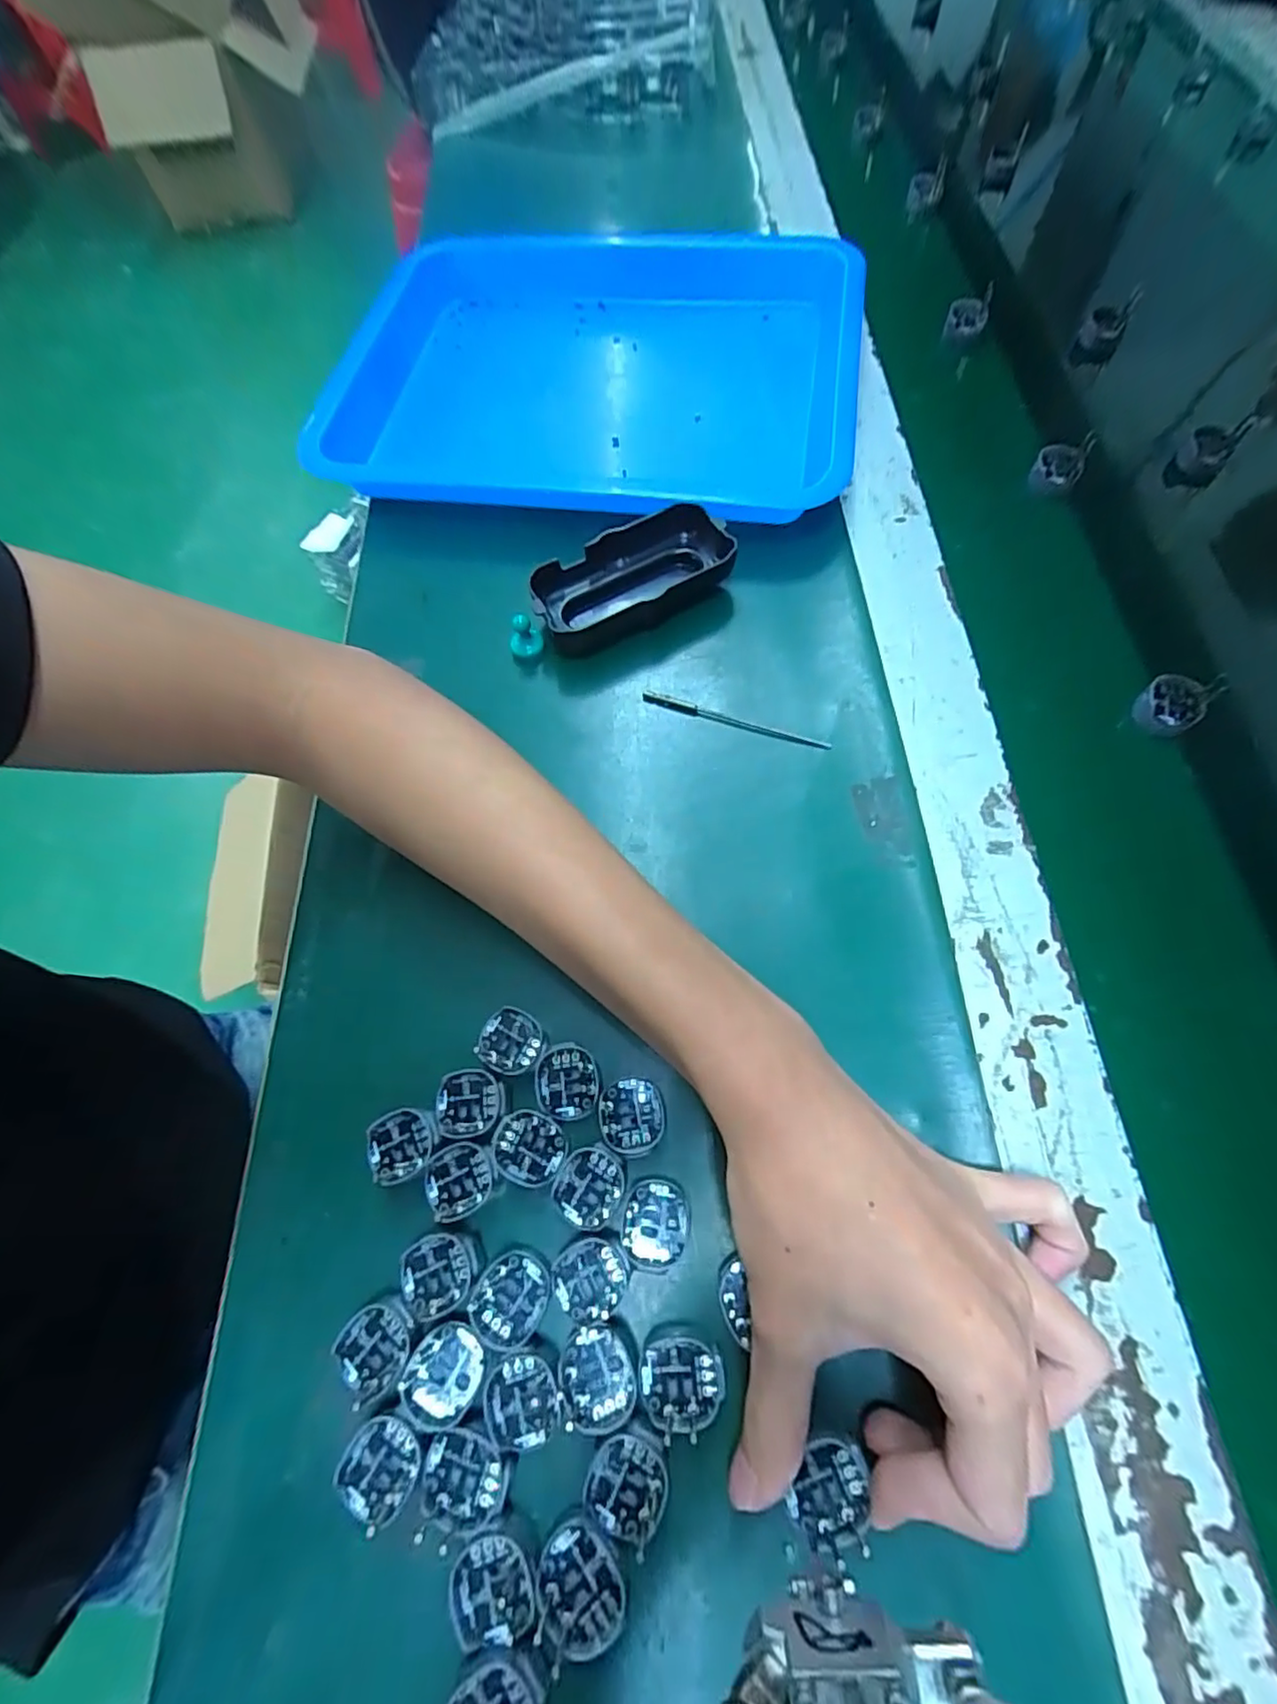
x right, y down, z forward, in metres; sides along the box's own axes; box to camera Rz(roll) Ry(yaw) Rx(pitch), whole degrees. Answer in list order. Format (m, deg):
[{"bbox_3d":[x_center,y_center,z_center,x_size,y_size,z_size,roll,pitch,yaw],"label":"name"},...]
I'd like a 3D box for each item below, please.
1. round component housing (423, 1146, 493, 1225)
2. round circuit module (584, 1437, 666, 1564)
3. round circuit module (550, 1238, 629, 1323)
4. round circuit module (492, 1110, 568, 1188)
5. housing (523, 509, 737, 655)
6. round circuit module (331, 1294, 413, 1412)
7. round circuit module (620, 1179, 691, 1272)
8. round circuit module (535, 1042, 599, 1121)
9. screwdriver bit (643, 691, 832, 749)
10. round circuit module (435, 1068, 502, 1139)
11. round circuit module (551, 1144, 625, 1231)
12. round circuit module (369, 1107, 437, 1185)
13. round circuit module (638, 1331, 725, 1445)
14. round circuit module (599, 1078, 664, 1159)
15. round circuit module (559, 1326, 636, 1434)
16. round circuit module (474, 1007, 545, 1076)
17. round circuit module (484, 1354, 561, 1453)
[{"bbox_3d":[-0.068,0.127,0.239,0.026,0.012,0.024,-1,66,3],"label":"round component housing"},{"bbox_3d":[-0.003,0.203,0.197,0.025,0.004,0.026,-1,66,3],"label":"round circuit module"},{"bbox_3d":[-0.017,0.152,0.220,0.026,0.004,0.024,-1,66,3],"label":"round circuit module"},{"bbox_3d":[-0.042,0.114,0.237,0.028,0.004,0.025,17,68,10],"label":"round circuit module"},{"bbox_3d":[-0.004,-0.151,0.344,0.108,0.029,0.057,-26,67,-8],"label":"housing"},{"bbox_3d":[-0.092,0.176,0.220,0.028,0.012,0.025,-33,69,-11],"label":"round circuit module"},{"bbox_3d":[0.006,0.136,0.225,0.024,0.004,0.028,-2,66,3],"label":"round circuit module"},{"bbox_3d":[-0.029,0.091,0.245,0.025,0.004,0.028,-1,66,3],"label":"round circuit module"},{"bbox_3d":[0.048,-0.067,0.317,0.098,0.004,0.007,20,69,11],"label":"screwdriver bit"},{"bbox_3d":[-0.068,0.099,0.245,0.026,0.004,0.025,-1,66,3],"label":"round circuit module"},{"bbox_3d":[-0.018,0.126,0.232,0.025,0.004,0.028,30,71,15],"label":"round circuit module"},{"bbox_3d":[-0.093,0.116,0.246,0.026,0.012,0.025,-1,66,3],"label":"round circuit module"},{"bbox_3d":[0.014,0.177,0.206,0.027,0.004,0.028,-1,66,3],"label":"round circuit module"},{"bbox_3d":[-0.003,0.102,0.239,0.025,0.004,0.027,-1,66,3],"label":"round circuit module"},{"bbox_3d":[-0.014,0.177,0.208,0.025,0.004,0.027,-1,66,3],"label":"round circuit module"},{"bbox_3d":[-0.052,0.078,0.254,0.027,0.004,0.024,34,72,16],"label":"round circuit module"},{"bbox_3d":[-0.039,0.185,0.207,0.025,0.004,0.025,-1,66,3],"label":"round circuit module"}]

